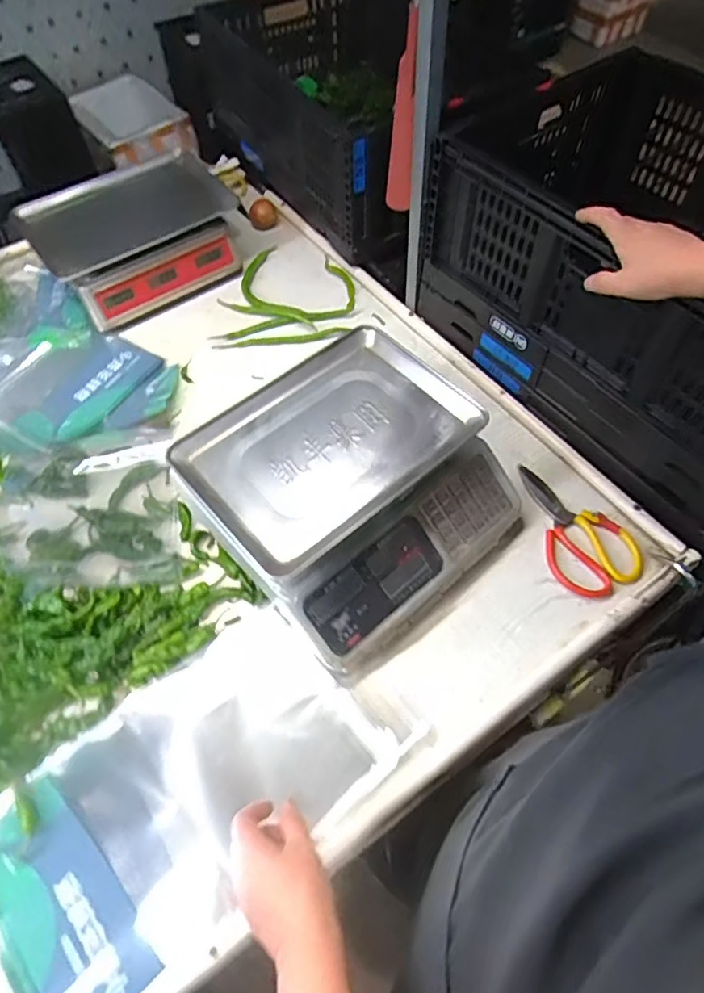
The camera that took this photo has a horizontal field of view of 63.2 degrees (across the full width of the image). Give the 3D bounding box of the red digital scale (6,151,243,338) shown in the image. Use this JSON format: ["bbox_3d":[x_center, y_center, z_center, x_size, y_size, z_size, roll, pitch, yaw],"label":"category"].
[{"bbox_3d":[-0.383,-0.470,1.041,0.337,0.130,0.262,-37,65,-19],"label":"red digital scale"}]

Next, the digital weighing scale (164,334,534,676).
[{"bbox_3d":[0.004,-0.010,0.734,0.343,0.129,0.337,-38,65,-19],"label":"digital weighing scale"}]

